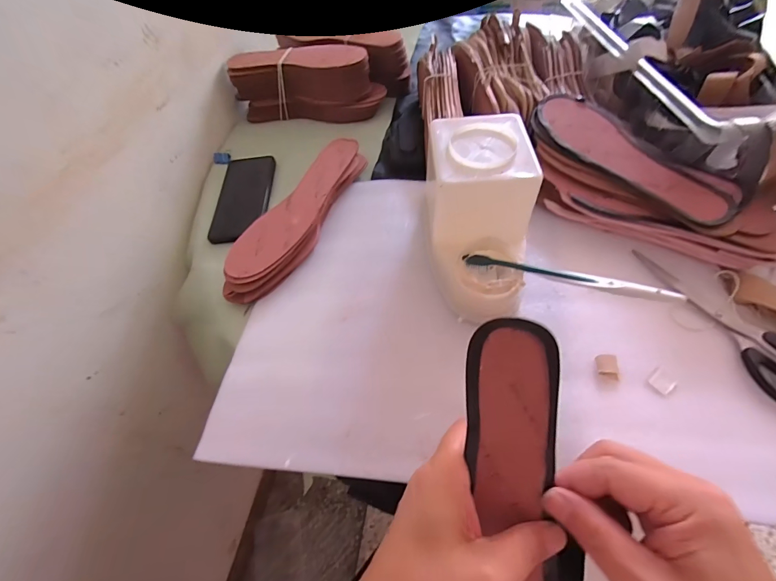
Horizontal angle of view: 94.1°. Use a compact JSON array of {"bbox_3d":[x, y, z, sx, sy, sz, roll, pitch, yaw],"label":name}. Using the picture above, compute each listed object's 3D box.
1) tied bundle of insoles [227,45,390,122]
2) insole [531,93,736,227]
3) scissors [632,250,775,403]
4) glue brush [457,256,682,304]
[{"bbox_3d":[-0.137,-0.355,0.620,0.252,0.088,0.080,6,58,8],"label":"tied bundle of insoles"},{"bbox_3d":[0.273,-0.160,0.421,0.078,0.018,0.243,-30,60,-15],"label":"insole"},{"bbox_3d":[0.346,0.024,0.357,0.076,0.007,0.196,-21,58,-9],"label":"scissors"},{"bbox_3d":[0.161,-0.012,0.338,0.184,0.012,0.010,14,58,30],"label":"glue brush"}]

